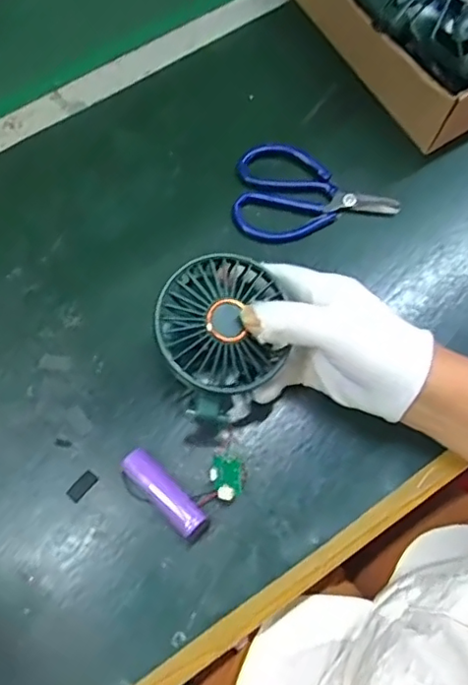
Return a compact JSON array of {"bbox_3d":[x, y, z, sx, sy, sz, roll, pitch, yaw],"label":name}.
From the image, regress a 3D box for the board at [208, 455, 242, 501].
[{"bbox_3d":[-0.005,0.090,0.395,0.023,0.005,0.029,6,98,21],"label":"board"}]

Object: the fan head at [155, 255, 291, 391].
[{"bbox_3d":[-0.009,-0.008,0.381,0.076,0.043,0.082,-9,70,-4],"label":"fan head"}]

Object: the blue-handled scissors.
[{"bbox_3d":[0.066,-0.115,0.473,0.127,0.017,0.075,10,70,3],"label":"blue-handled scissors"}]

